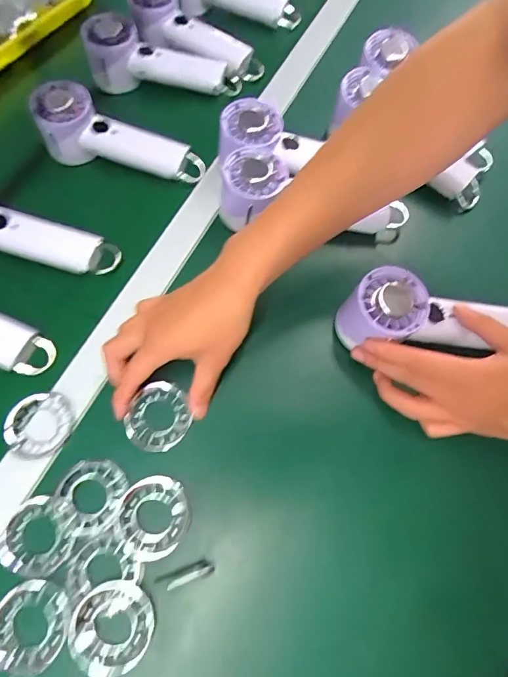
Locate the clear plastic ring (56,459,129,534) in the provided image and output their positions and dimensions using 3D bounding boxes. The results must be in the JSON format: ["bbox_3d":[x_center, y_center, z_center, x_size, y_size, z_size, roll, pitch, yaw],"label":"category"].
[{"bbox_3d":[-0.138,0.131,0.344,0.051,0.007,0.057,20,69,10],"label":"clear plastic ring"}]

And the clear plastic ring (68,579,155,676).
[{"bbox_3d":[-0.108,0.219,0.307,0.058,0.009,0.064,13,68,7],"label":"clear plastic ring"}]

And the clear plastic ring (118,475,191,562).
[{"bbox_3d":[-0.083,0.149,0.341,0.056,0.011,0.062,-9,67,-3],"label":"clear plastic ring"}]

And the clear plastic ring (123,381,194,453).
[{"bbox_3d":[-0.086,0.071,0.373,0.055,0.009,0.061,23,69,11],"label":"clear plastic ring"}]

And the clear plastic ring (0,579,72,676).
[{"bbox_3d":[-0.171,0.220,0.312,0.059,0.015,0.059,0,67,1],"label":"clear plastic ring"}]

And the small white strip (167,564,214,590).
[{"bbox_3d":[-0.050,0.189,0.323,0.037,0.005,0.007,-15,67,-21],"label":"small white strip"}]

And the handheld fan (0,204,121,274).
[{"bbox_3d":[-0.246,-0.109,0.435,0.198,0.054,0.059,17,67,-11],"label":"handheld fan"}]

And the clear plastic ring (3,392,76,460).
[{"bbox_3d":[-0.196,0.078,0.370,0.055,0.015,0.057,0,67,1],"label":"clear plastic ring"}]

